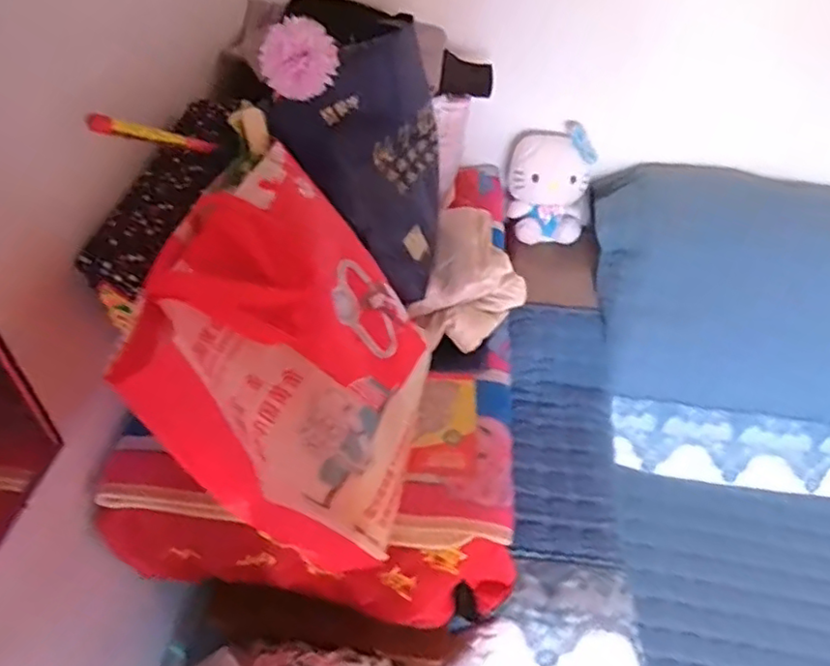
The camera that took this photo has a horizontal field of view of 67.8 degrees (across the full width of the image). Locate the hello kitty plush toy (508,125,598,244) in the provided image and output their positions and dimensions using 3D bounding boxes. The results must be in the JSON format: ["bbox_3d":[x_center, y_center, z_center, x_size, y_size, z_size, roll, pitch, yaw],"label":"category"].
[{"bbox_3d":[0.265,-0.287,1.215,0.145,0.205,0.106,8,15,13],"label":"hello kitty plush toy"}]

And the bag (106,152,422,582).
[{"bbox_3d":[-0.093,0.028,0.637,0.366,0.110,0.321,45,57,-22],"label":"bag"}]

